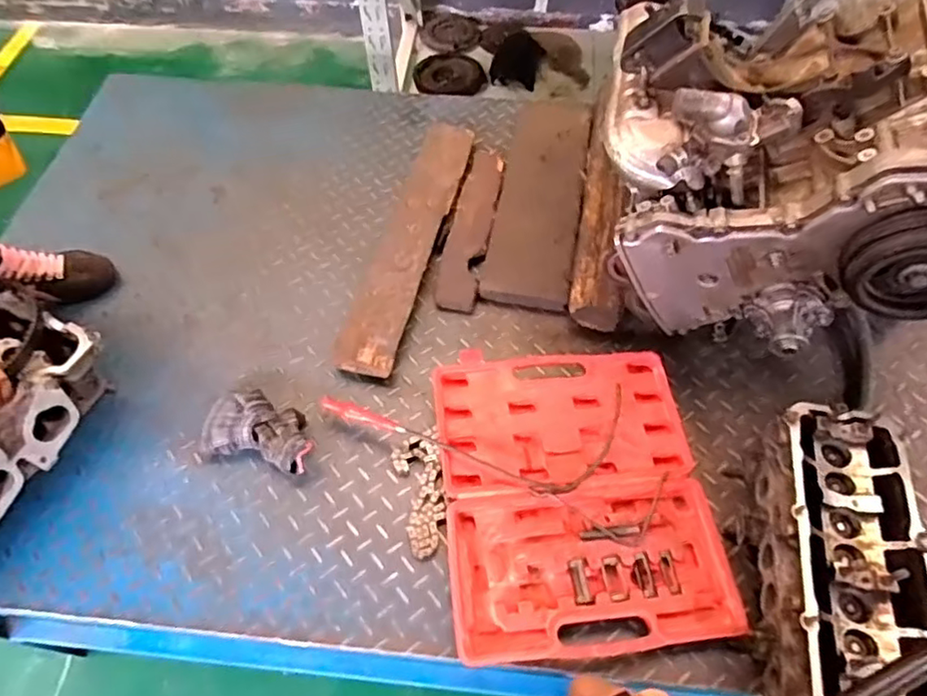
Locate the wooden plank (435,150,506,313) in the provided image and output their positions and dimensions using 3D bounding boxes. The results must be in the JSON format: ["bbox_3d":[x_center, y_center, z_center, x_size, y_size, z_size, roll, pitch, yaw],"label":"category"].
[{"bbox_3d":[0.017,-0.231,1.094,0.071,0.017,0.371,10,59,6],"label":"wooden plank"}]

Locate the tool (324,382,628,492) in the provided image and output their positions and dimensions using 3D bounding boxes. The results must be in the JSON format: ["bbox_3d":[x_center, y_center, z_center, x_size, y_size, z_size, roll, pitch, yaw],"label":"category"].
[{"bbox_3d":[0.012,0.130,0.857,0.429,0.052,0.163,1,59,1],"label":"tool"}]

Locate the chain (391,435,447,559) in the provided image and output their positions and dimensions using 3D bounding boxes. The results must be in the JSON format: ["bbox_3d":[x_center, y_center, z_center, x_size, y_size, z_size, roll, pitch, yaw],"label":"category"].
[{"bbox_3d":[-0.054,0.199,0.837,0.064,0.027,0.159,-12,59,-7],"label":"chain"}]

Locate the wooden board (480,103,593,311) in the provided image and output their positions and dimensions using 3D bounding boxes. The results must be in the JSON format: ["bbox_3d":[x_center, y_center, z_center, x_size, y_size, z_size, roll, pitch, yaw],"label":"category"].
[{"bbox_3d":[0.144,-0.296,1.128,0.148,0.036,0.521,9,59,6],"label":"wooden board"}]

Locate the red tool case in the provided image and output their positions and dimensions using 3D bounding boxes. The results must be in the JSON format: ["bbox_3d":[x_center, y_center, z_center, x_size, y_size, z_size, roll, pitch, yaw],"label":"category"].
[{"bbox_3d":[0.146,0.190,0.831,0.343,0.042,0.406,-6,59,-3],"label":"red tool case"}]

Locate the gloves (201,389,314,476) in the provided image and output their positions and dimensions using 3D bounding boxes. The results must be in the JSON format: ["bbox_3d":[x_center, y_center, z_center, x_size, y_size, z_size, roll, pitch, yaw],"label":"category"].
[{"bbox_3d":[-0.286,0.114,0.877,0.161,0.050,0.104,12,59,8],"label":"gloves"}]

